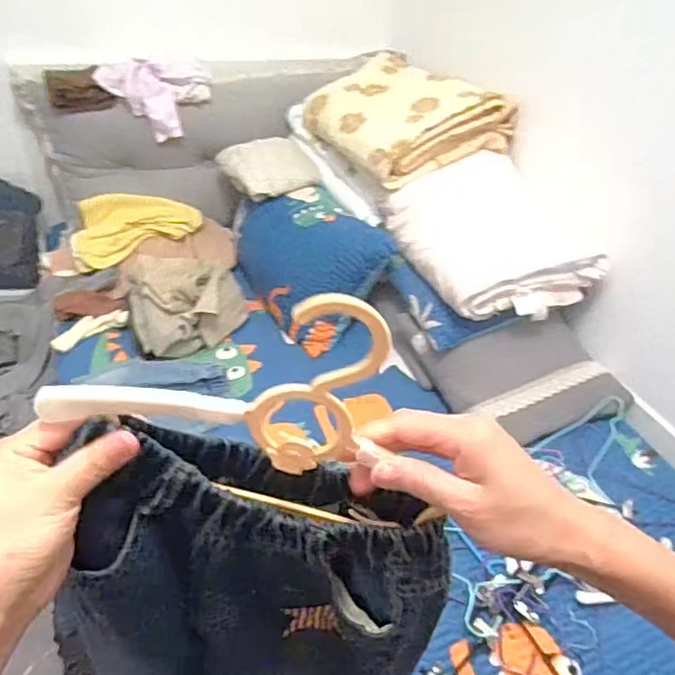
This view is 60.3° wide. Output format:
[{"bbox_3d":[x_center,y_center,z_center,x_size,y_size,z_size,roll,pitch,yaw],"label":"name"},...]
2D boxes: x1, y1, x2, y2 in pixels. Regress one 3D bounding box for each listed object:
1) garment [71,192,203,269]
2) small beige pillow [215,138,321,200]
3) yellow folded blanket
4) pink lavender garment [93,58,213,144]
[{"bbox_3d":[-0.574,-0.315,1.683,0.354,0.114,0.203,-5,39,-13],"label":"garment"},{"bbox_3d":[-0.194,-0.481,1.651,0.253,0.090,0.225,-10,40,-20],"label":"small beige pillow"},{"bbox_3d":[0.177,-0.594,1.540,0.385,0.177,0.469,-15,42,-24],"label":"yellow folded blanket"},{"bbox_3d":[-0.505,-0.671,1.626,0.305,0.189,0.097,-6,39,-15],"label":"pink lavender garment"}]

